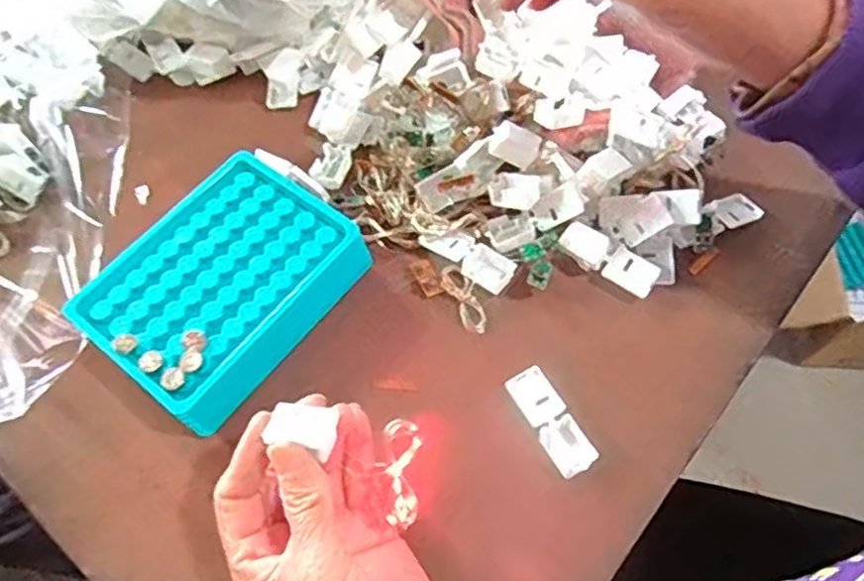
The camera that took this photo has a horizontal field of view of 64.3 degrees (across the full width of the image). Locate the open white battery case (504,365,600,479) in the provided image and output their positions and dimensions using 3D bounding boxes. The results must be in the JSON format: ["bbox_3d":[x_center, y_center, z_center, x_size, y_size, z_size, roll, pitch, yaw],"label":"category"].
[{"bbox_3d":[0.059,0.064,0.343,0.021,0.008,0.056,-31,66,-13],"label":"open white battery case"}]

